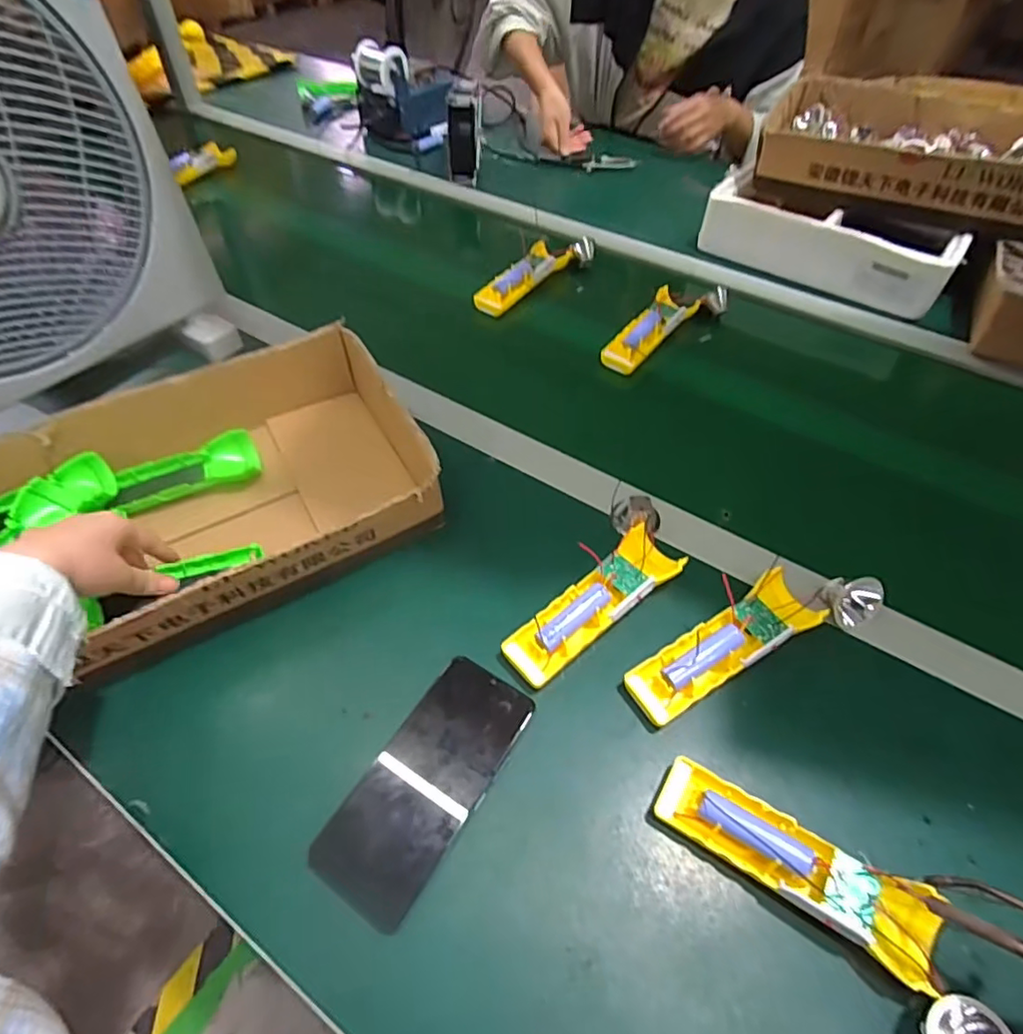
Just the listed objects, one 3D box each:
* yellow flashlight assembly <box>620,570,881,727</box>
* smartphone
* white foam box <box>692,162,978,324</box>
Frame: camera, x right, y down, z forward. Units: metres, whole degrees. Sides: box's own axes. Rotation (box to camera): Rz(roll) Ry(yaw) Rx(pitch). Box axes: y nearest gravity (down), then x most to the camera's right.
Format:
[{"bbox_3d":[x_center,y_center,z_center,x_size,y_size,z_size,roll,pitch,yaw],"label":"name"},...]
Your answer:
[{"bbox_3d":[0.182,0.086,0.443,0.207,0.031,0.058,-21,57,-15],"label":"yellow flashlight assembly"},{"bbox_3d":[-0.055,0.173,0.387,0.074,0.015,0.163,28,59,18],"label":"smartphone"},{"bbox_3d":[0.416,-0.369,0.781,0.315,0.075,0.098,30,57,21],"label":"white foam box"}]

